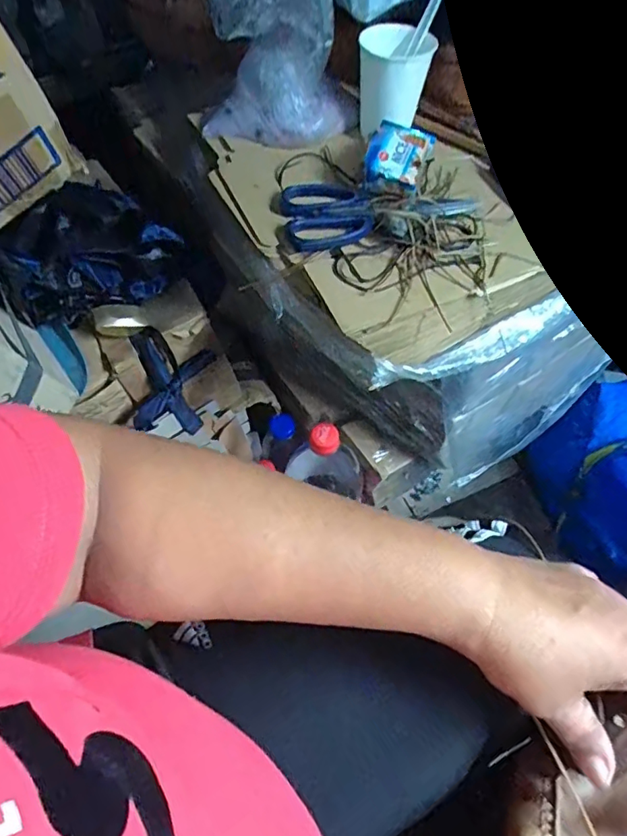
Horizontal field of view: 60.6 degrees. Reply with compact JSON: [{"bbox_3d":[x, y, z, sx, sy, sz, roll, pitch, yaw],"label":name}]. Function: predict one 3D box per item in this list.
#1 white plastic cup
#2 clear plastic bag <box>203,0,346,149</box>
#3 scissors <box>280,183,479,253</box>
[{"bbox_3d":[0.078,-0.325,0.521,0.067,0.081,0.059,5,57,4],"label":"white plastic cup"},{"bbox_3d":[-0.034,-0.349,0.500,0.117,0.147,0.099,17,58,12],"label":"clear plastic bag"},{"bbox_3d":[0.060,-0.188,0.480,0.176,0.015,0.074,-10,57,-5],"label":"scissors"}]

